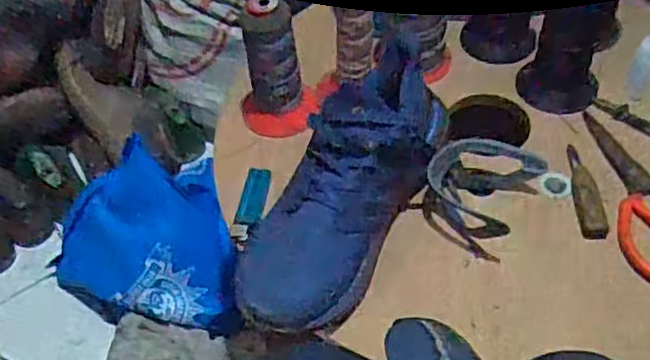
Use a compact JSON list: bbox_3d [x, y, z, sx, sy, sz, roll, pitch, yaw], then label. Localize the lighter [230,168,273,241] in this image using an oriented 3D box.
[{"bbox_3d":[-0.068,0.020,0.648,0.024,0.012,0.077,6,51,9],"label":"lighter"}]

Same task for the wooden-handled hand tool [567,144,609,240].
[{"bbox_3d":[0.235,0.007,0.630,0.022,0.012,0.101,-2,50,3],"label":"wooden-handled hand tool"}]

